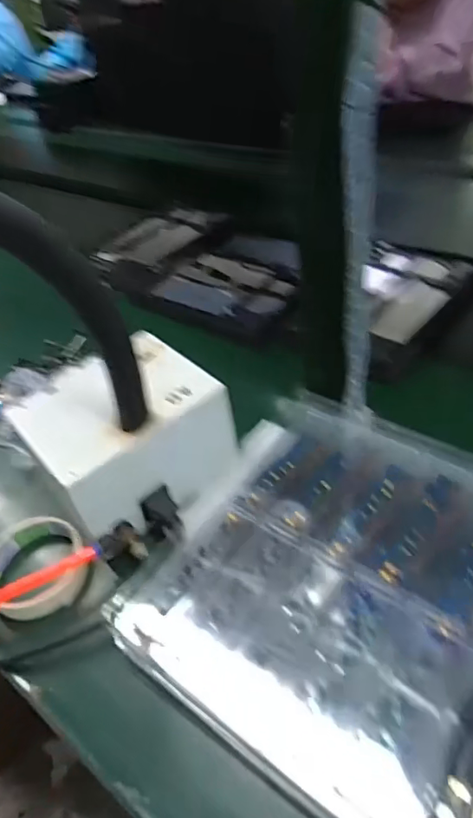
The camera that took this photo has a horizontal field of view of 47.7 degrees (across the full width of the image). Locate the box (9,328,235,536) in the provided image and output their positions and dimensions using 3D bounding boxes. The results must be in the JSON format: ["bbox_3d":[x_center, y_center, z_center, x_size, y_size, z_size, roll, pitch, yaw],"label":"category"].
[{"bbox_3d":[-0.099,0.025,0.493,0.158,0.106,0.134,-35,49,-23],"label":"box"}]

